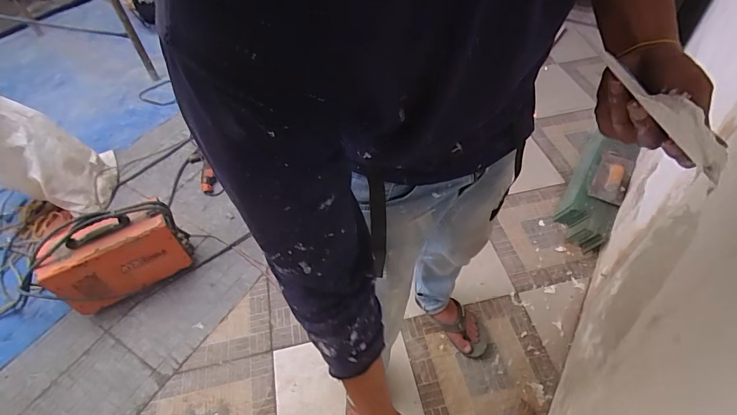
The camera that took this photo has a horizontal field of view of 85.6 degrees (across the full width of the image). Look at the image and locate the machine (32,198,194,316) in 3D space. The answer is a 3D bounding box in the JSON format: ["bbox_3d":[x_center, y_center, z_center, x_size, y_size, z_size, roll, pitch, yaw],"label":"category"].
[{"bbox_3d":[-0.794,0.161,1.284,0.384,0.287,0.149,-33,55,-21],"label":"machine"}]

